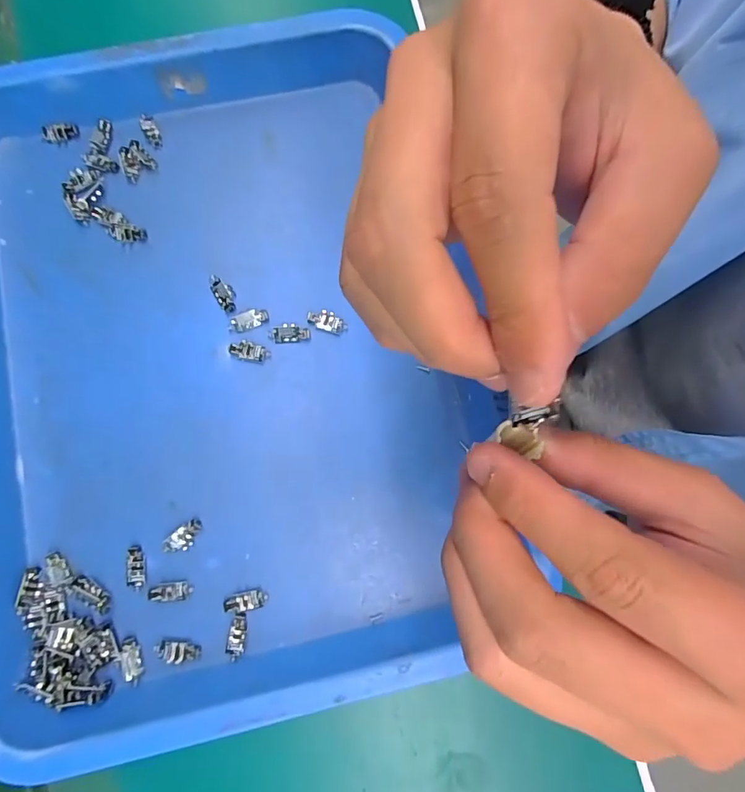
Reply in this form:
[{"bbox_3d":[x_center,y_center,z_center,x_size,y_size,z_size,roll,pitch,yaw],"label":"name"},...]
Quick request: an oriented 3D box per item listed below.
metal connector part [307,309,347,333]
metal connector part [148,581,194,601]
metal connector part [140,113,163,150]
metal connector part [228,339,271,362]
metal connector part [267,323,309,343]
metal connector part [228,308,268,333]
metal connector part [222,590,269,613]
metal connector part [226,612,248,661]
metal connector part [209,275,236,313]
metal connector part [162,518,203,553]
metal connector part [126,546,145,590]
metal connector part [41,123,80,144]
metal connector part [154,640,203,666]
[{"bbox_3d":[-0.031,-0.051,0.322,0.027,0.004,0.013,12,80,1],"label":"metal connector part"},{"bbox_3d":[-0.124,0.120,0.293,0.026,0.004,0.012,0,80,-1],"label":"metal connector part"},{"bbox_3d":[-0.162,-0.195,0.349,0.011,0.005,0.029,-29,80,-5],"label":"metal connector part"},{"bbox_3d":[-0.081,-0.030,0.316,0.026,0.004,0.012,11,80,1],"label":"metal connector part"},{"bbox_3d":[-0.056,-0.043,0.319,0.027,0.004,0.013,-6,80,-2],"label":"metal connector part"},{"bbox_3d":[-0.083,-0.051,0.319,0.027,0.004,0.013,-19,81,-5],"label":"metal connector part"},{"bbox_3d":[-0.078,0.126,0.294,0.026,0.004,0.011,-9,80,-3],"label":"metal connector part"},{"bbox_3d":[-0.083,0.146,0.290,0.011,0.004,0.026,9,80,0],"label":"metal connector part"},{"bbox_3d":[-0.101,-0.070,0.323,0.013,0.004,0.028,-29,82,-6],"label":"metal connector part"},{"bbox_3d":[-0.118,0.088,0.297,0.026,0.004,0.013,-40,83,-8],"label":"metal connector part"},{"bbox_3d":[-0.146,0.106,0.294,0.011,0.004,0.025,-9,80,-3],"label":"metal connector part"},{"bbox_3d":[-0.226,-0.190,0.347,0.025,0.006,0.010,-8,79,-1],"label":"metal connector part"},{"bbox_3d":[-0.118,0.154,0.288,0.028,0.004,0.012,-1,80,-1],"label":"metal connector part"}]

